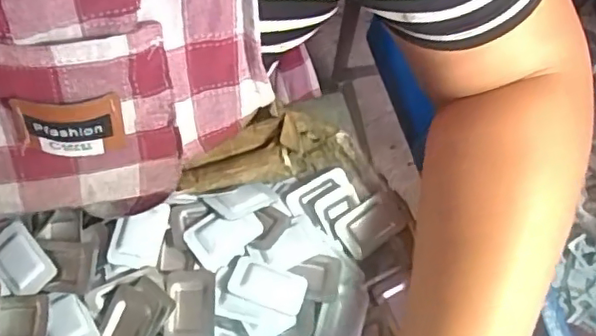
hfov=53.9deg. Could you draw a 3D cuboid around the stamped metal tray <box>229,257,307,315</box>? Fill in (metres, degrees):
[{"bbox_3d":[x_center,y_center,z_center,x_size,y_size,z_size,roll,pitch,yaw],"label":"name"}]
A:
[{"bbox_3d":[-0.017,0.064,0.322,0.041,0.004,0.025,19,52,5],"label":"stamped metal tray"}]

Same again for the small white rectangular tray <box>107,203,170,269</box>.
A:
[{"bbox_3d":[-0.088,0.037,0.324,0.027,0.008,0.037,8,73,1],"label":"small white rectangular tray"}]

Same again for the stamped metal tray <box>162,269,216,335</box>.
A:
[{"bbox_3d":[-0.057,0.074,0.312,0.027,0.005,0.039,-2,73,-2],"label":"stamped metal tray"}]

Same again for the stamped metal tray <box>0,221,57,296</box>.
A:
[{"bbox_3d":[-0.150,0.050,0.314,0.027,0.008,0.039,-39,78,-12],"label":"stamped metal tray"}]

